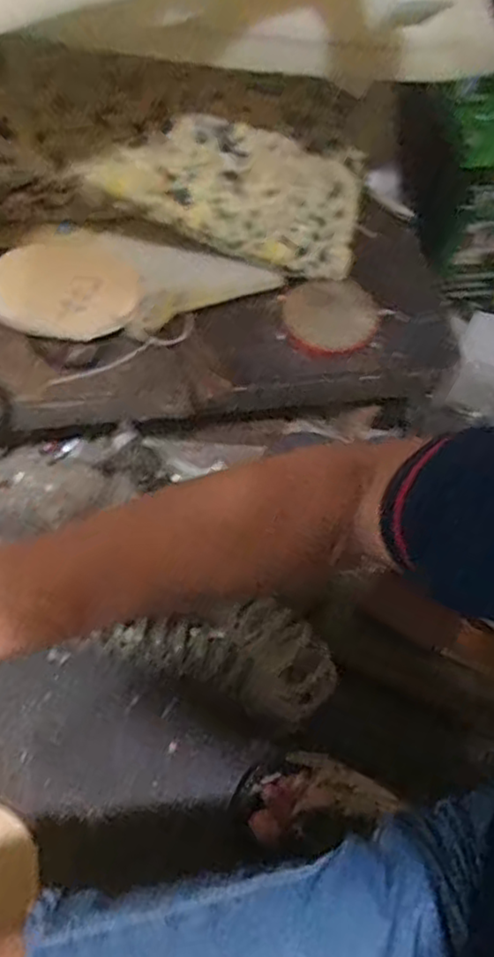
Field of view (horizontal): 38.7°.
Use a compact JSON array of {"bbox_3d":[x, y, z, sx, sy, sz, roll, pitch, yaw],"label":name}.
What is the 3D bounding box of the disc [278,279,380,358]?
[{"bbox_3d":[0.089,-0.175,0.751,0.099,0.016,0.093,2,58,-3],"label":"disc"}]

